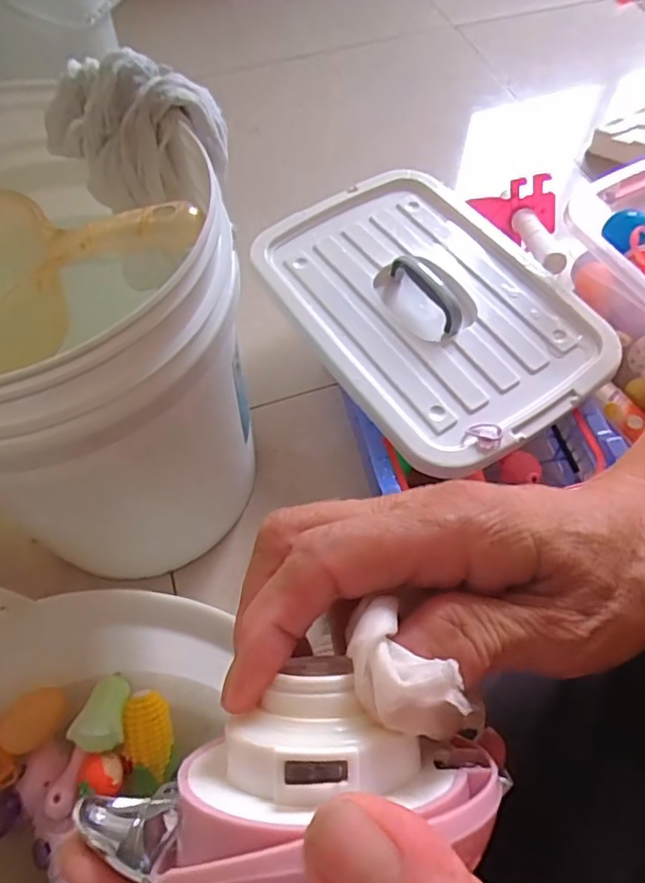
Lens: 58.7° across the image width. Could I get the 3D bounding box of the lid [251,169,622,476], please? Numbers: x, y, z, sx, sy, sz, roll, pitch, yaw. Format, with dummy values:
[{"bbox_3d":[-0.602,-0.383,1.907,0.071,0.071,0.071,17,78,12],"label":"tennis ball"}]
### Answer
[{"bbox_3d":[0.118,-0.163,0.663,0.277,0.031,0.388,-32,68,-12],"label":"lid"}]

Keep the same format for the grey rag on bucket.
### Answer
[{"bbox_3d":[-0.145,-0.231,0.432,0.137,0.083,0.082,6,60,4],"label":"grey rag on bucket"}]

